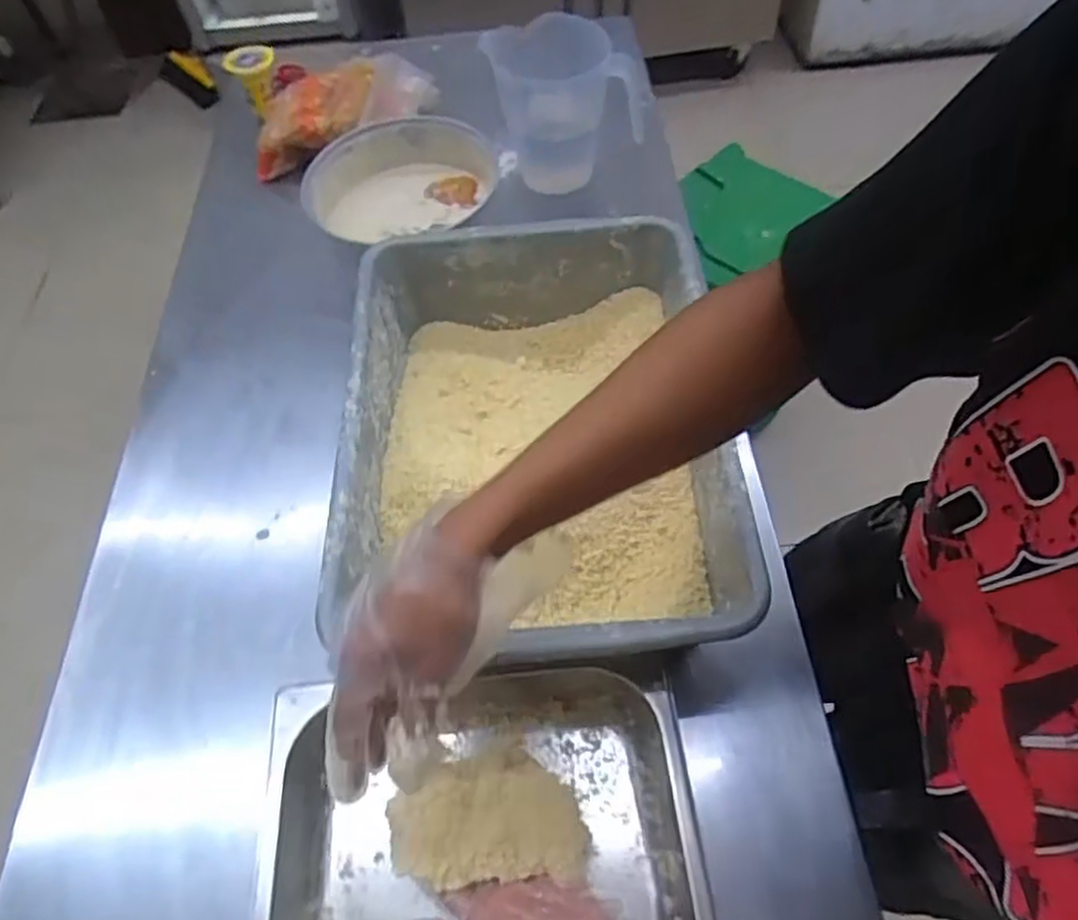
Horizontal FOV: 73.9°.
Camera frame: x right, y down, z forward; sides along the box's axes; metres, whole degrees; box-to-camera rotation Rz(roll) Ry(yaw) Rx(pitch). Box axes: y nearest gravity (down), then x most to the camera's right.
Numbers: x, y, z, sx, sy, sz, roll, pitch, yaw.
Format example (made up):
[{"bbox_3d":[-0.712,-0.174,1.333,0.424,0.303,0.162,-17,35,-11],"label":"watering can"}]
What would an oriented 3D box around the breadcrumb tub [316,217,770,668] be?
[{"bbox_3d":[-0.003,-0.021,0.686,0.329,0.134,0.446,-4,57,1],"label":"breadcrumb tub"}]

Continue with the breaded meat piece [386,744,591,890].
[{"bbox_3d":[-0.040,0.267,0.543,0.139,0.023,0.089,-8,57,-1],"label":"breaded meat piece"}]

